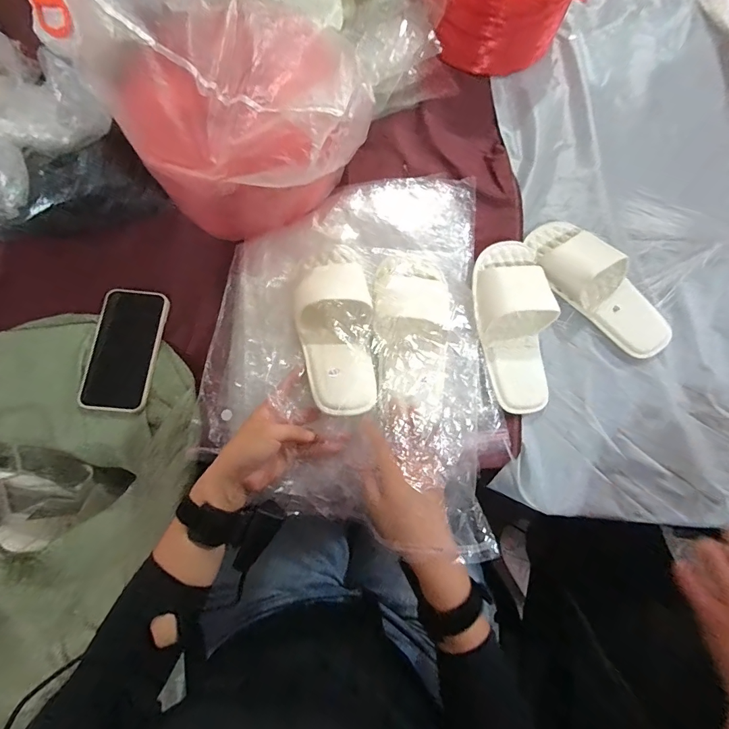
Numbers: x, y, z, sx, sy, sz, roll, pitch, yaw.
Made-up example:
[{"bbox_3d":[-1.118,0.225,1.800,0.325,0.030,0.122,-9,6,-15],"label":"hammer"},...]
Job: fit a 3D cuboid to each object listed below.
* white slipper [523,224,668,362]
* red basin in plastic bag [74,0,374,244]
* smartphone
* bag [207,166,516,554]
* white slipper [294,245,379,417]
[{"bbox_3d":[0.328,-0.117,0.531,0.091,0.043,0.230,-39,78,-11],"label":"white slipper"},{"bbox_3d":[-0.143,-0.309,0.479,0.263,0.182,0.249,0,74,-1],"label":"red basin in plastic bag"},{"bbox_3d":[-0.314,-0.021,0.507,0.082,0.016,0.161,5,74,0],"label":"smartphone"},{"bbox_3d":[0.002,-0.052,0.465,0.358,0.083,0.446,6,74,1],"label":"bag"},{"bbox_3d":[-0.036,-0.056,0.466,0.087,0.064,0.228,-6,73,-3],"label":"white slipper"}]

